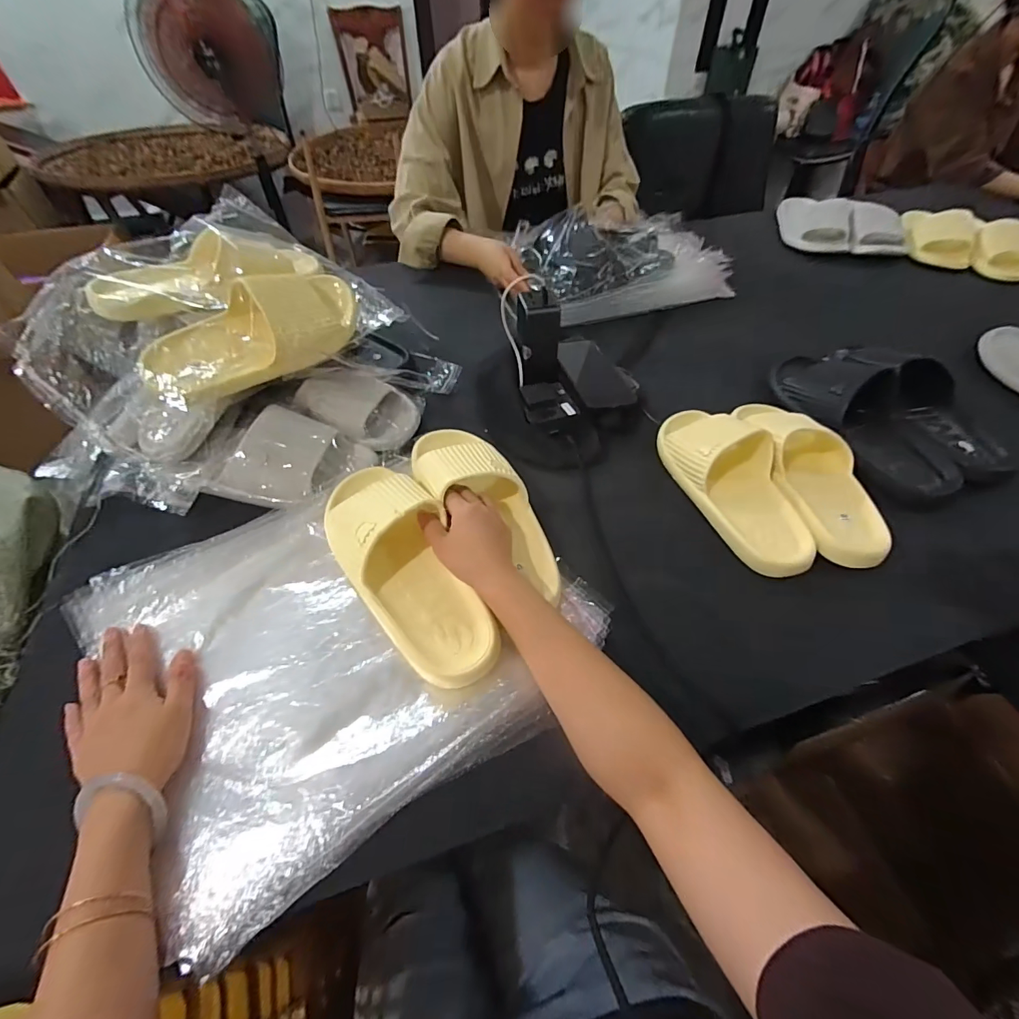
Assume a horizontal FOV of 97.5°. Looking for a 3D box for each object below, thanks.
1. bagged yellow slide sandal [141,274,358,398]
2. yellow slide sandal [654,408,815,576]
[{"bbox_3d":[-0.286,-0.194,0.524,0.248,0.085,0.111,-35,86,-17],"label":"bagged yellow slide sandal"},{"bbox_3d":[0.257,-0.043,0.513,0.092,0.063,0.241,-16,54,-13],"label":"yellow slide sandal"}]

